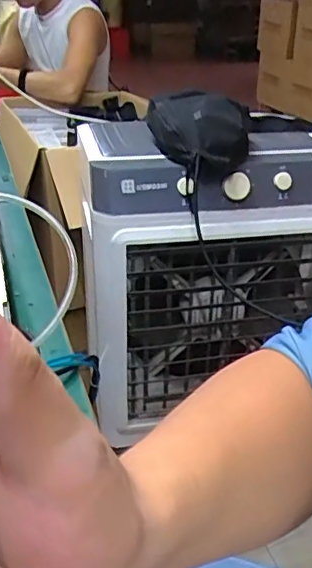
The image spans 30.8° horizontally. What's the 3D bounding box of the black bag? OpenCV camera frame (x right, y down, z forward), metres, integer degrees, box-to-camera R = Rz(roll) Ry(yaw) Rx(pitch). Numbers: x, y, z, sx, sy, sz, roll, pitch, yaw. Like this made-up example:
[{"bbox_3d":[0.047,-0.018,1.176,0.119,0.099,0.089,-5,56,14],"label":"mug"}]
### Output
[{"bbox_3d":[0.063,-0.233,0.860,0.143,0.093,0.164,0,30,-4],"label":"black bag"}]

